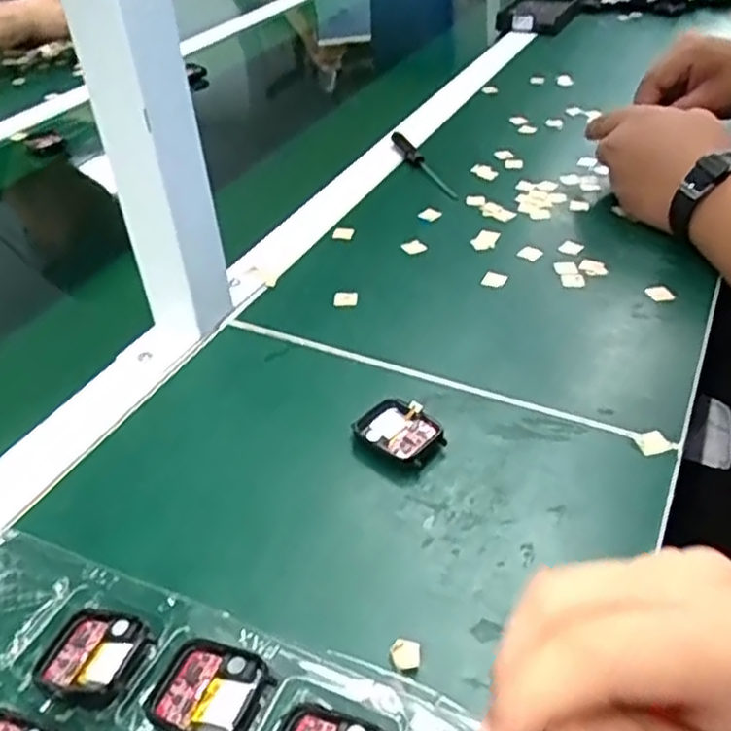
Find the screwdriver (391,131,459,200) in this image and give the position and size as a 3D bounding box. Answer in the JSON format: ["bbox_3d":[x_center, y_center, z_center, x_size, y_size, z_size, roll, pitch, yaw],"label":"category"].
[{"bbox_3d":[0.053,-0.190,0.680,0.014,0.016,0.136,-18,40,-14],"label":"screwdriver"}]

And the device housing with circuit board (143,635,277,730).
[{"bbox_3d":[-0.062,0.131,0.288,0.046,0.012,0.036,11,42,20],"label":"device housing with circuit board"}]

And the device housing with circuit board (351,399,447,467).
[{"bbox_3d":[0.019,0.036,0.403,0.046,0.010,0.038,27,49,34],"label":"device housing with circuit board"}]

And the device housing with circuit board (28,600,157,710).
[{"bbox_3d":[-0.114,0.121,0.303,0.046,0.009,0.040,12,42,22],"label":"device housing with circuit board"}]

